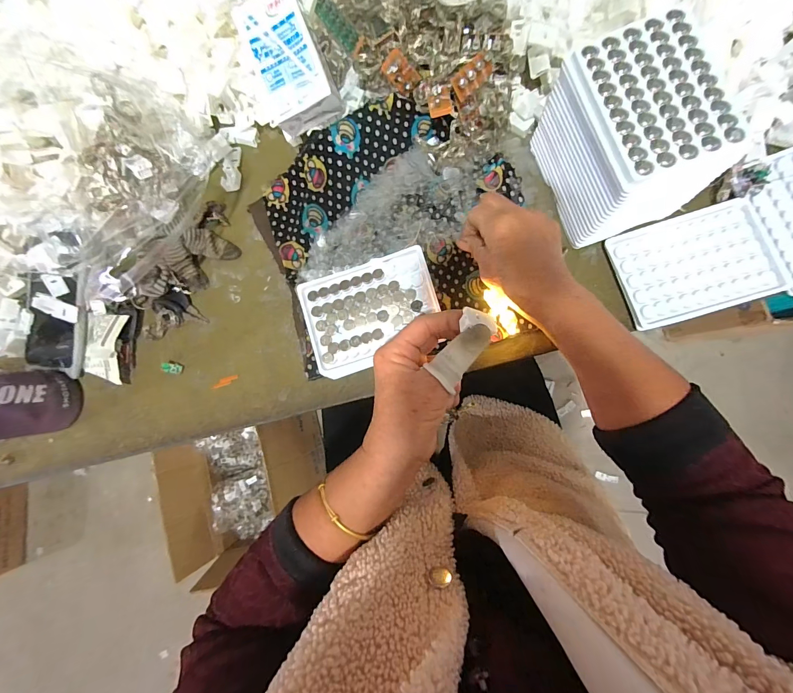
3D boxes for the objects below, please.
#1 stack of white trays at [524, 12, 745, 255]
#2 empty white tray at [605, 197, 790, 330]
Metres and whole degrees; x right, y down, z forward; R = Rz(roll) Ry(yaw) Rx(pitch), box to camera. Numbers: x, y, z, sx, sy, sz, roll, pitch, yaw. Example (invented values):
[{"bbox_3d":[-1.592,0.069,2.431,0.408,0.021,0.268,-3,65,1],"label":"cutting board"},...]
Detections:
[{"bbox_3d":[0.201,-0.177,0.307,0.101,0.090,0.141,-19,82,6],"label":"stack of white trays"},{"bbox_3d":[0.279,-0.078,0.330,0.132,0.008,0.095,-17,83,7],"label":"empty white tray"}]

